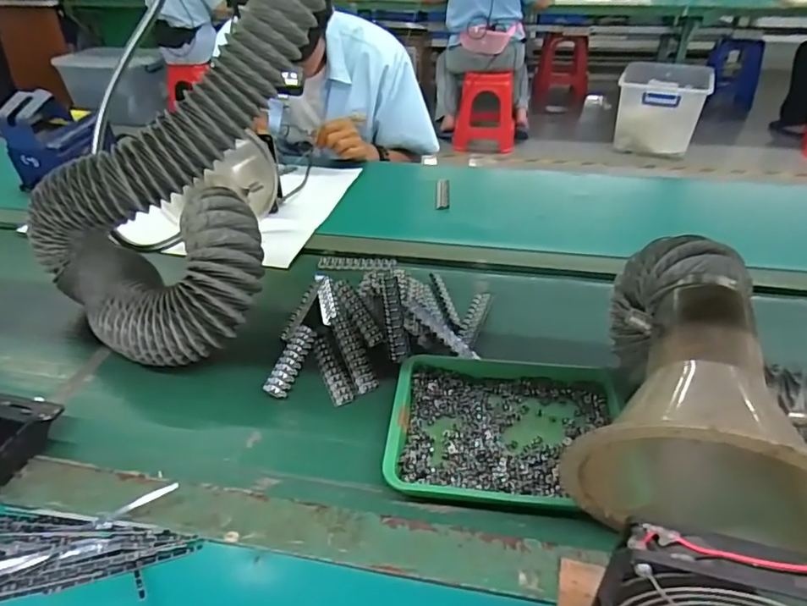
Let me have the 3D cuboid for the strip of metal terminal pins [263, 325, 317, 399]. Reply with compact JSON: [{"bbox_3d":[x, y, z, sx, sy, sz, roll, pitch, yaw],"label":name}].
[{"bbox_3d":[-0.123,0.059,0.592,0.026,0.008,0.113,5,35,10],"label":"strip of metal terminal pins"}]

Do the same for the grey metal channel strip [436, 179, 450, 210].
[{"bbox_3d":[0.069,-0.192,0.940,0.022,0.010,0.097,1,35,4],"label":"grey metal channel strip"}]

